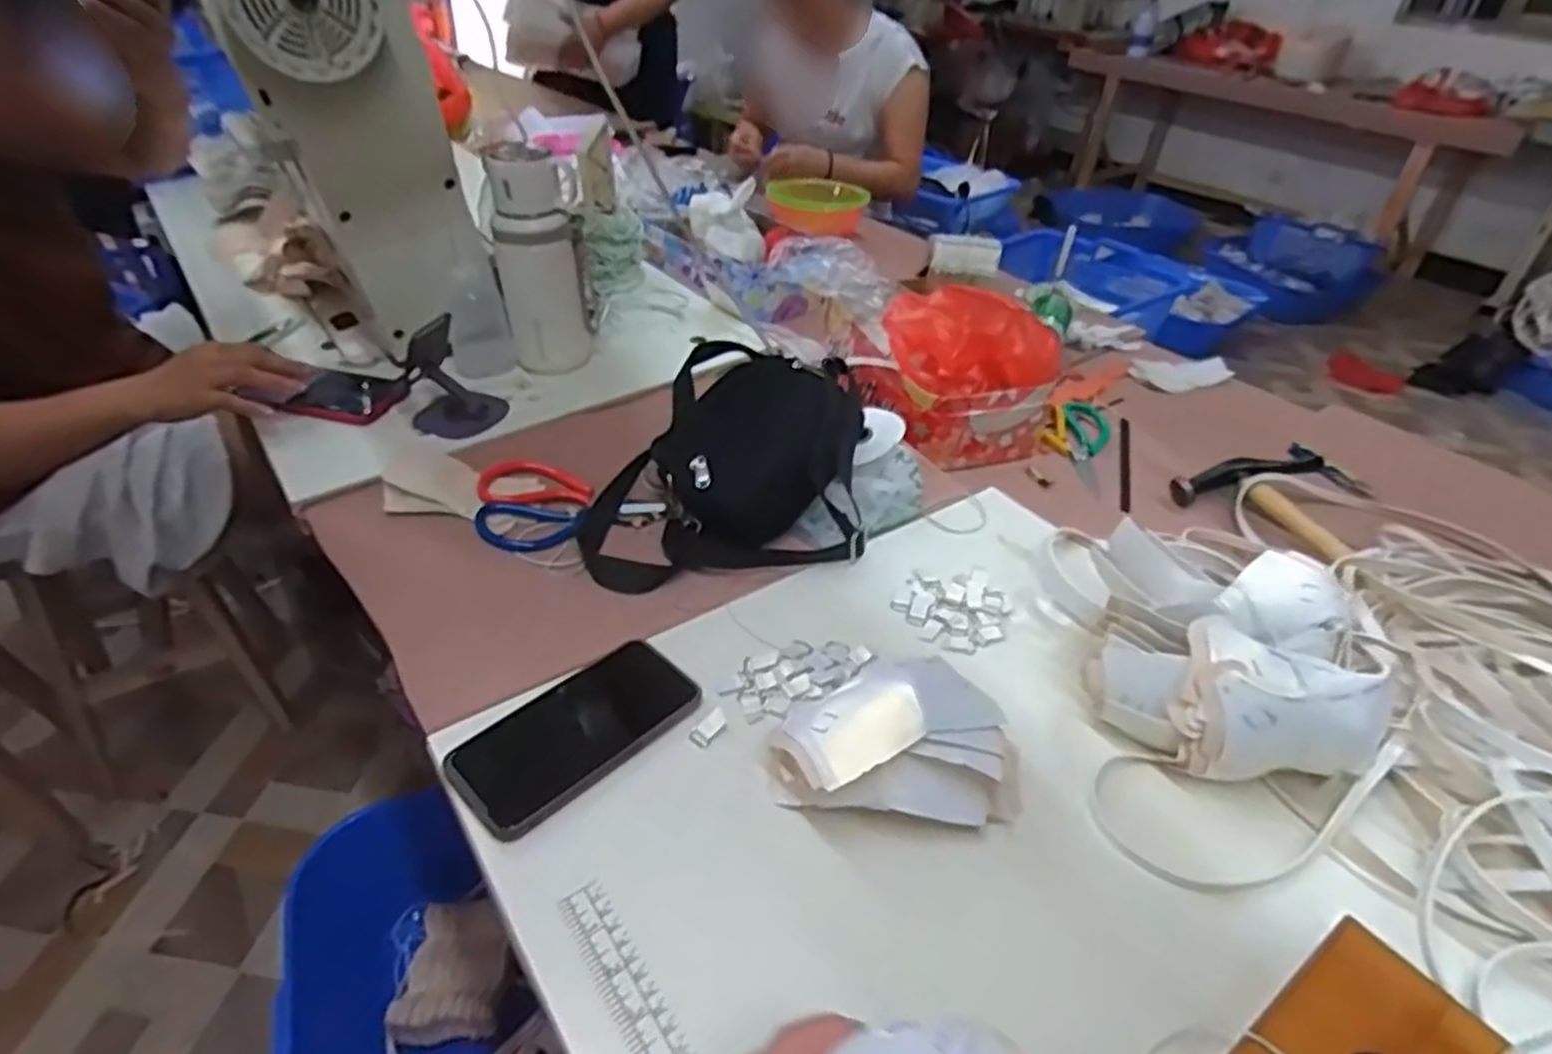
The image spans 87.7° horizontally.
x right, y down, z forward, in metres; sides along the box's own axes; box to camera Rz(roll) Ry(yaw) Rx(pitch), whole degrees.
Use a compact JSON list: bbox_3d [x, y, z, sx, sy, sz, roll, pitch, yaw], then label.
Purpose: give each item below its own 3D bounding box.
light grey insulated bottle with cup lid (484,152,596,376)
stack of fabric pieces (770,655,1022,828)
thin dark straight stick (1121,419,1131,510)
[{"bbox_3d":[-0.247,-0.277,0.855,0.082,0.212,0.068,7,38,4],"label":"light grey insulated bottle with cup lid"},{"bbox_3d":[0.078,0.132,0.491,0.156,0.076,0.076,-2,39,-7],"label":"stack of fabric pieces"},{"bbox_3d":[0.430,-0.078,0.993,0.011,0.011,0.210,13,39,12],"label":"thin dark straight stick"}]

